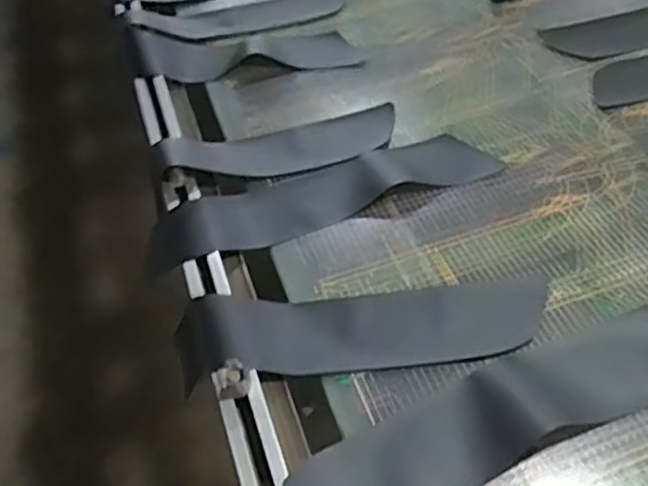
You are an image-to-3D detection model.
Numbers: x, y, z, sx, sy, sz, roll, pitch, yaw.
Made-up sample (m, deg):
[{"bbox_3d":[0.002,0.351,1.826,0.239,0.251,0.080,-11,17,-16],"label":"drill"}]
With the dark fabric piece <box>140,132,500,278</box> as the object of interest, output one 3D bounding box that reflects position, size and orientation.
[{"bbox_3d":[-0.001,-0.072,1.000,0.541,0.033,0.131,-19,48,-12],"label":"dark fabric piece"}]

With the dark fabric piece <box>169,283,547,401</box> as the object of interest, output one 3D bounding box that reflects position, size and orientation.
[{"bbox_3d":[0.054,0.100,0.823,0.469,0.048,0.137,-9,46,-2],"label":"dark fabric piece"}]

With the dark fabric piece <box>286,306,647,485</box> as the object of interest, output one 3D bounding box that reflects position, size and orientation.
[{"bbox_3d":[0.201,0.192,0.728,0.530,0.029,0.121,-20,50,-14],"label":"dark fabric piece"}]

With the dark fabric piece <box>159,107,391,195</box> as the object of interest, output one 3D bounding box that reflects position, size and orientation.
[{"bbox_3d":[-0.067,-0.159,1.057,0.406,0.059,0.126,-17,47,-10],"label":"dark fabric piece"}]

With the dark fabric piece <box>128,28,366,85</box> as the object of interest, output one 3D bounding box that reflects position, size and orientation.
[{"bbox_3d":[-0.168,-0.389,1.315,0.472,0.062,0.170,-5,48,1],"label":"dark fabric piece"}]

